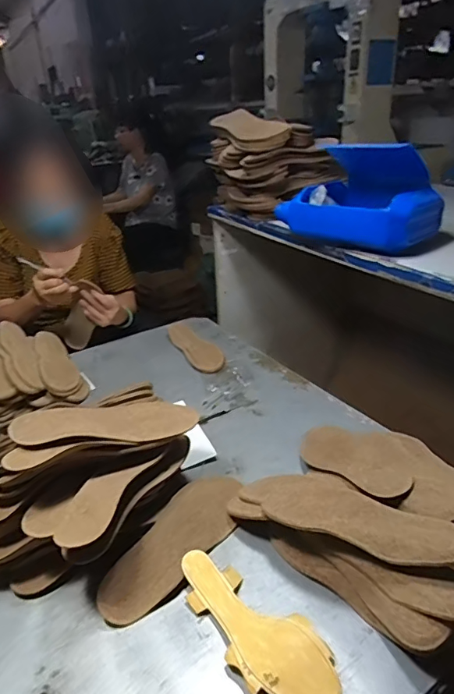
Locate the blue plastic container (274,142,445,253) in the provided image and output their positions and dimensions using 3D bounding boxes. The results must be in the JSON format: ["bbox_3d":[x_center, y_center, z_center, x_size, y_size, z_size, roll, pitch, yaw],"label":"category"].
[{"bbox_3d":[0.261,-0.293,0.883,0.205,0.147,0.259,-21,32,-31],"label":"blue plastic container"}]

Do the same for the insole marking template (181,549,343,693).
[{"bbox_3d":[0.027,0.318,0.538,0.089,0.025,0.223,-22,33,-33],"label":"insole marking template"}]

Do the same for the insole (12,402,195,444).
[{"bbox_3d":[-0.172,0.110,0.685,0.260,0.020,0.078,1,25,-25],"label":"insole"}]

